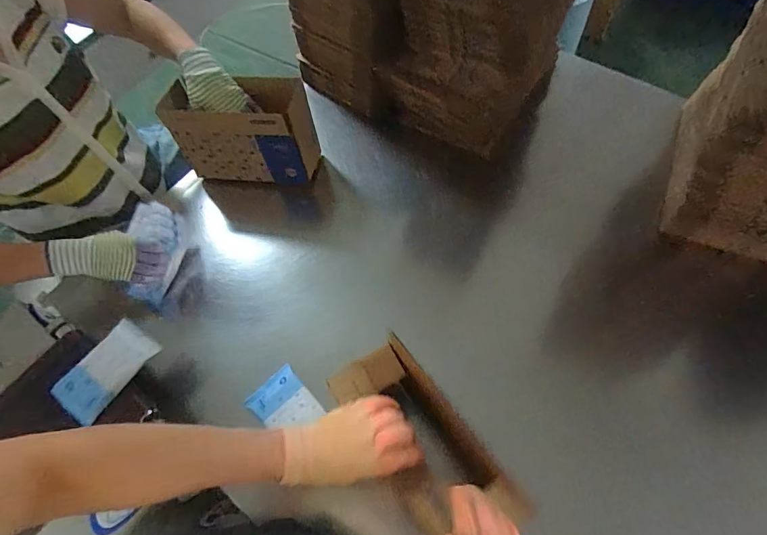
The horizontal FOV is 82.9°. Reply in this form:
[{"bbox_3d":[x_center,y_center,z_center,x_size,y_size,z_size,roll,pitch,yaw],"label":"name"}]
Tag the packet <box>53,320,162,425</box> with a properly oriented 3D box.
[{"bbox_3d":[-0.405,0.148,0.636,0.078,0.018,0.134,38,69,4],"label":"packet"}]

